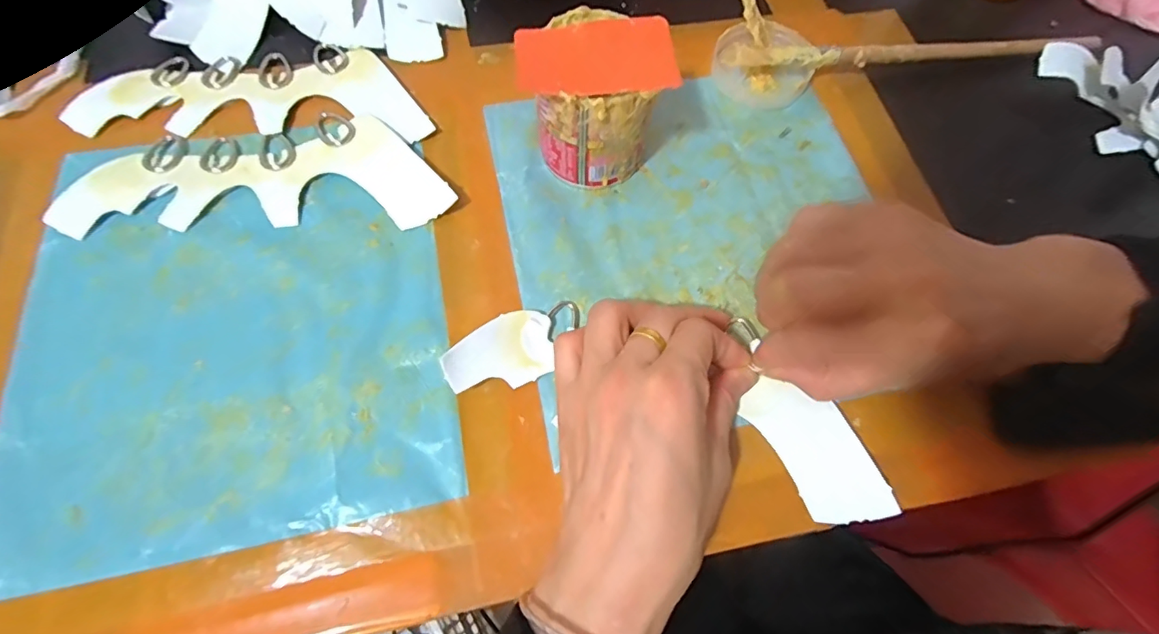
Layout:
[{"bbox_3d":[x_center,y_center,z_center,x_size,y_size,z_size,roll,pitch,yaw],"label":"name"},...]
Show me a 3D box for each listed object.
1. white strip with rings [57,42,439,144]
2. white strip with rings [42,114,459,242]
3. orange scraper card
[{"bbox_3d":[-0.208,-0.151,0.341,0.222,0.008,0.077,1,69,0],"label":"white strip with rings"},{"bbox_3d":[-0.188,-0.088,0.311,0.218,0.009,0.077,-3,69,-2],"label":"white strip with rings"},{"bbox_3d":[0.009,-0.132,0.261,0.080,0.004,0.049,-7,67,-5],"label":"orange scraper card"}]

